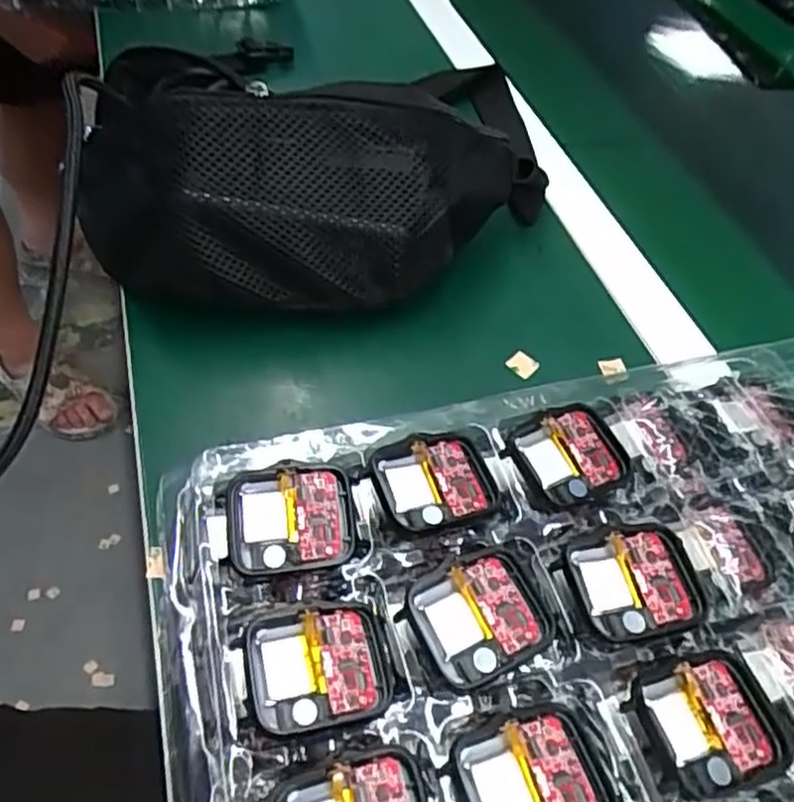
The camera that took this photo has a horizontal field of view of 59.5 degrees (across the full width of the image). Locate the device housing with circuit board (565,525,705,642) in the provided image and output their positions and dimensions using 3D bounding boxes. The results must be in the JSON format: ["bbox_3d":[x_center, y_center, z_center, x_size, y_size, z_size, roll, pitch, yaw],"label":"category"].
[{"bbox_3d":[0.081,0.061,0.234,0.041,0.005,0.037,-6,53,-11],"label":"device housing with circuit board"}]

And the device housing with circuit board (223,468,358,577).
[{"bbox_3d":[-0.037,0.041,0.242,0.043,0.007,0.036,-7,70,-1],"label":"device housing with circuit board"}]

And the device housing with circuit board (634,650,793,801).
[{"bbox_3d":[0.097,0.098,0.212,0.044,0.009,0.038,-9,53,-13],"label":"device housing with circuit board"}]

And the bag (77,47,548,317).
[{"bbox_3d":[-0.039,-0.126,0.410,0.283,0.111,0.130,-6,53,-12],"label":"bag"}]

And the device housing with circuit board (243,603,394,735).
[{"bbox_3d":[-0.024,0.083,0.216,0.044,0.013,0.036,-6,53,-11],"label":"device housing with circuit board"}]

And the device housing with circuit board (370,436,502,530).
[{"bbox_3d":[0.015,0.030,0.254,0.042,0.009,0.035,-12,54,-15],"label":"device housing with circuit board"}]

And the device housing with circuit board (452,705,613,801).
[{"bbox_3d":[0.040,0.109,0.197,0.042,0.005,0.036,-11,54,-15],"label":"device housing with circuit board"}]

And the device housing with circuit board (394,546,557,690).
[{"bbox_3d":[0.029,0.069,0.226,0.045,0.007,0.038,-21,57,-21],"label":"device housing with circuit board"}]

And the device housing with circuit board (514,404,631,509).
[{"bbox_3d":[0.068,0.021,0.266,0.043,0.008,0.035,-18,56,-20],"label":"device housing with circuit board"}]

